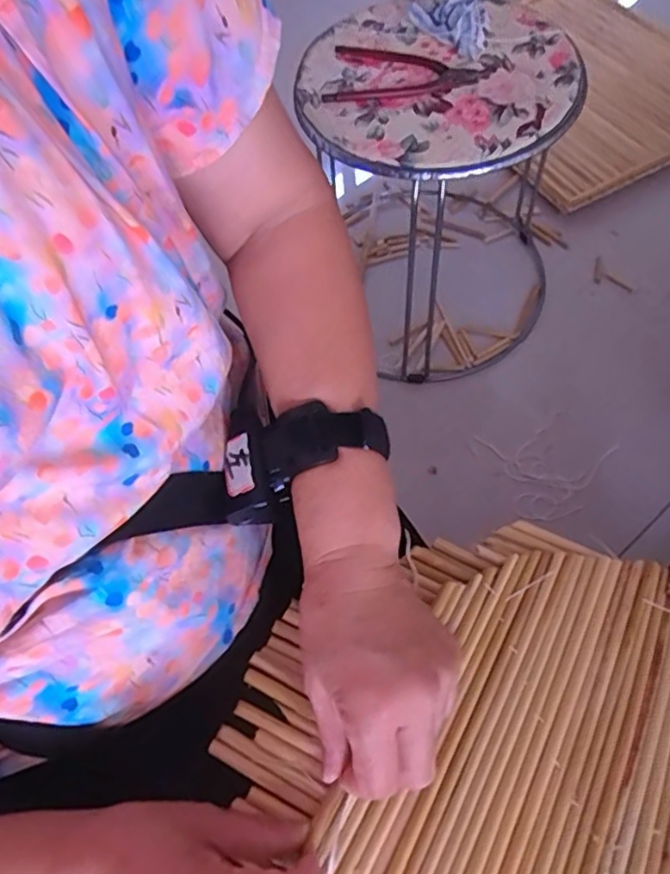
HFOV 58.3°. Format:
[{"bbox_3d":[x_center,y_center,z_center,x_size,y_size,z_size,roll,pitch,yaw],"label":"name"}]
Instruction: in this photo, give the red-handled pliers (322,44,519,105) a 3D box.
[{"bbox_3d":[0.083,-0.375,0.621,0.178,0.011,0.101,7,62,8],"label":"red-handled pliers"}]

